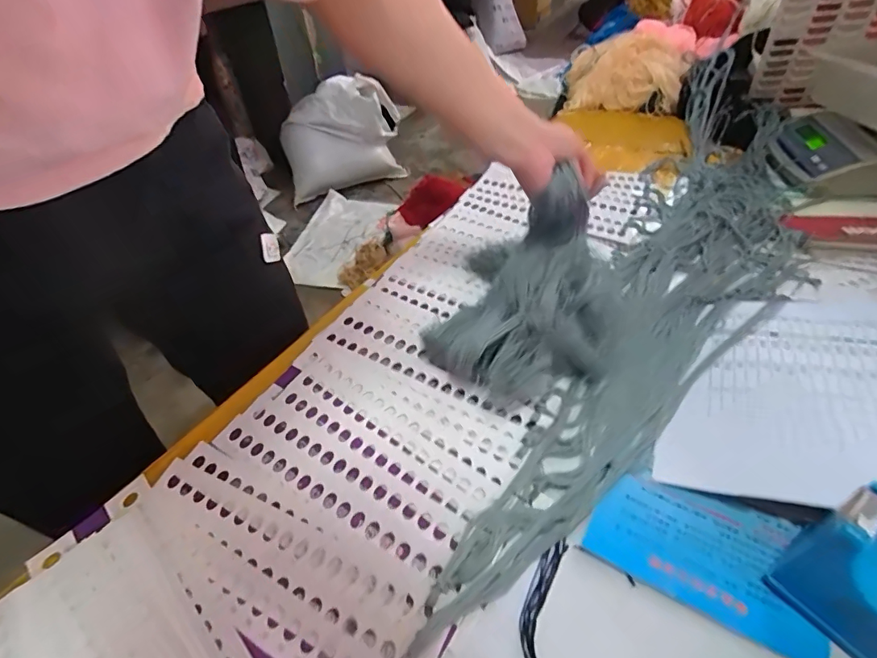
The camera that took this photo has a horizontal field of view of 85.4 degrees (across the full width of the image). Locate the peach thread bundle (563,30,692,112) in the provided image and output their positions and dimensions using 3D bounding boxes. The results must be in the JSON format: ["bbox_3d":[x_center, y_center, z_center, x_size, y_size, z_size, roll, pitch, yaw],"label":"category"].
[{"bbox_3d":[0.349,-0.482,0.903,0.218,0.113,0.086,20,49,21],"label":"peach thread bundle"}]

